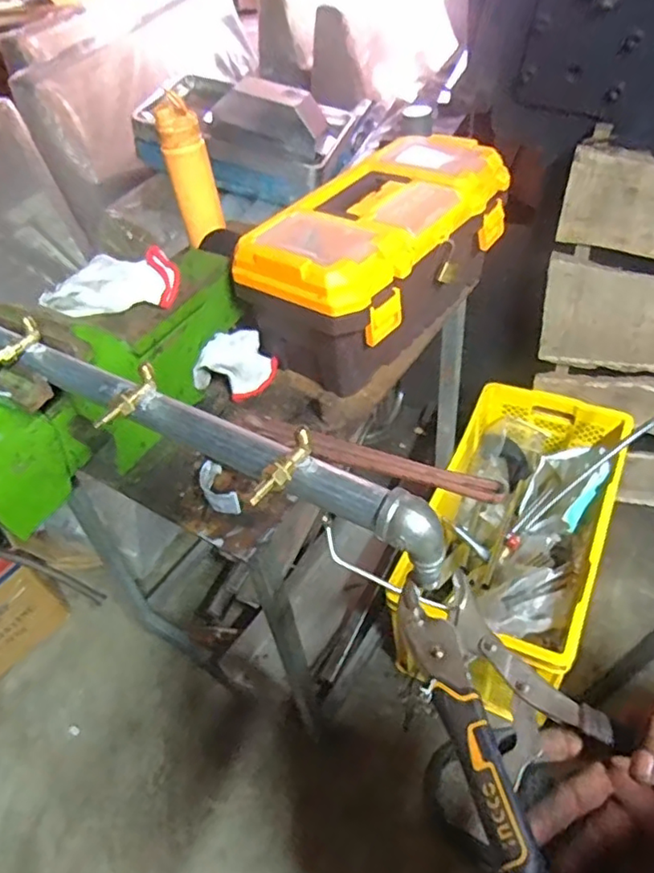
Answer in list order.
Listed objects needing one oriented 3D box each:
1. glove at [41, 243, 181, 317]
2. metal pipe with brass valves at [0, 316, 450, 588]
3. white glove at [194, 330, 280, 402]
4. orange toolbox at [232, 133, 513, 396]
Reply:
[{"bbox_3d":[-0.274,-0.192,0.754,0.176,0.033,0.087,-2,46,6],"label":"glove"},{"bbox_3d":[-0.278,-0.067,0.567,0.834,0.083,0.055,21,47,27],"label":"metal pipe with brass valves"},{"bbox_3d":[-0.132,-0.100,0.856,0.118,0.094,0.030,-35,25,-32],"label":"white glove"},{"bbox_3d":[0.081,-0.256,0.896,0.210,0.211,0.411,26,55,29],"label":"orange toolbox"}]

